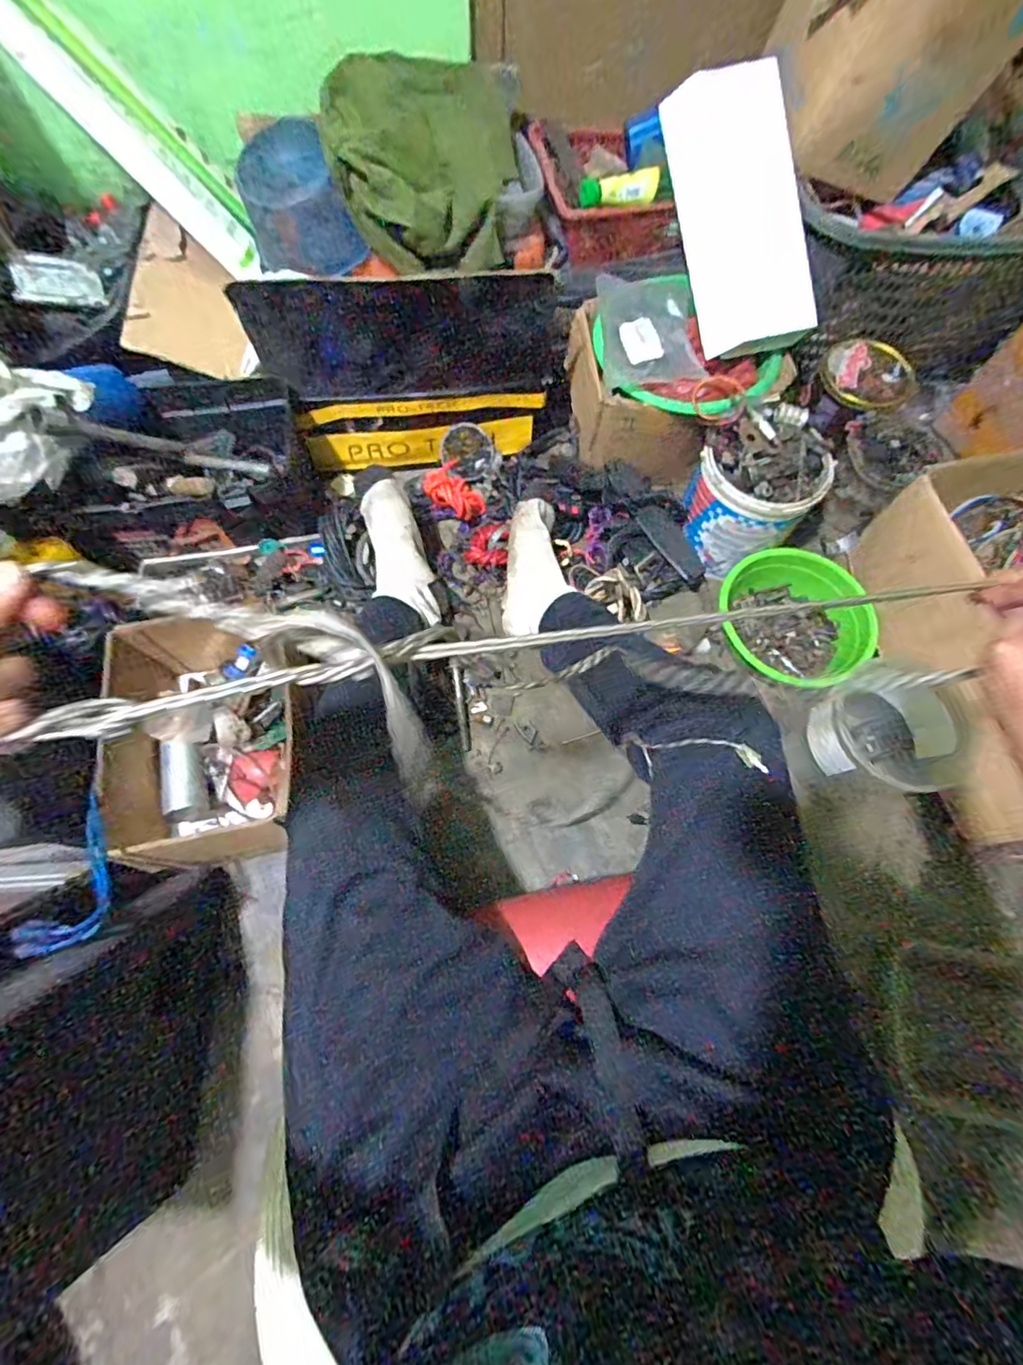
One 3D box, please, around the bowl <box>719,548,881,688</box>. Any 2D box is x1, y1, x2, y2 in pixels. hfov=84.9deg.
[{"bbox_3d":[0.425,-0.082,0.844,0.195,0.098,0.211,0,68,-1],"label":"bowl"}]

